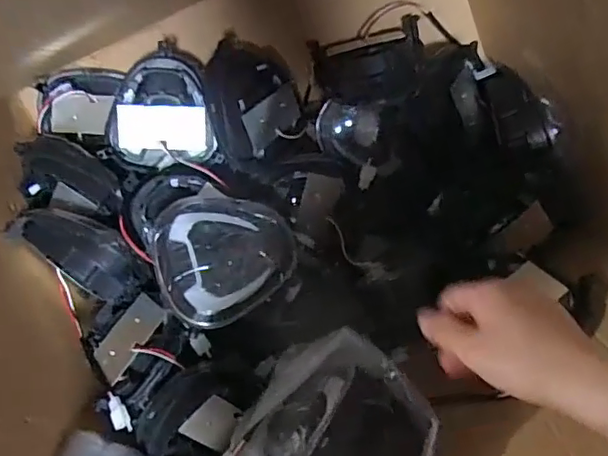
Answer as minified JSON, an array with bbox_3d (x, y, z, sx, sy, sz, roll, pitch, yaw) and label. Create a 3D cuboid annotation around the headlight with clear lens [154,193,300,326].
[{"bbox_3d":[-0.084,0.029,0.617,0.148,0.067,0.136,-21,68,-6],"label":"headlight with clear lens"}]

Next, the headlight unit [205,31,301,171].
[{"bbox_3d":[-0.060,-0.159,0.704,0.112,0.097,0.162,-10,67,-1],"label":"headlight unit"}]

